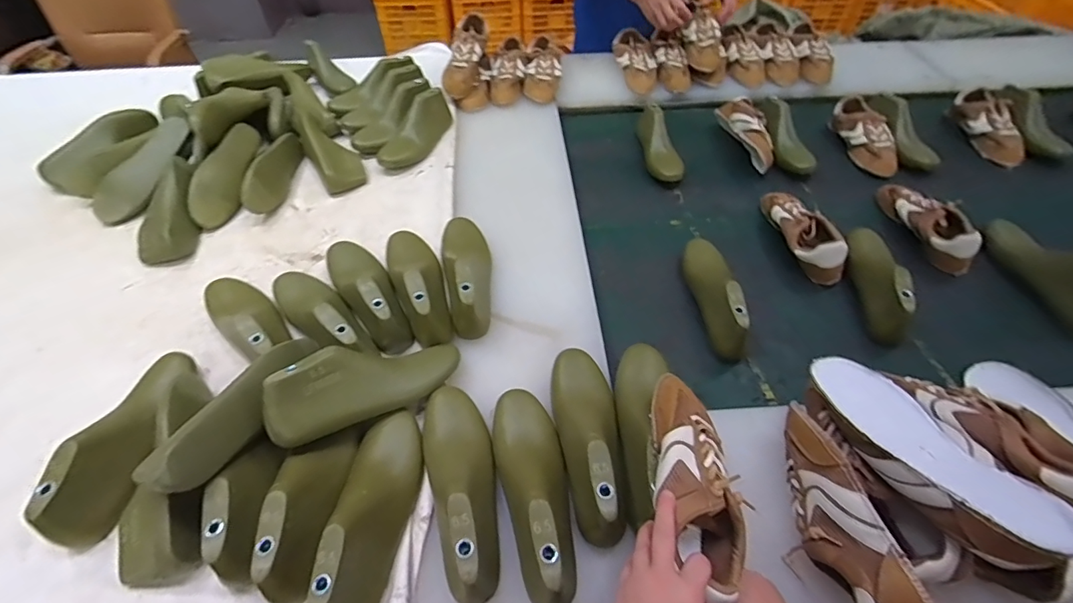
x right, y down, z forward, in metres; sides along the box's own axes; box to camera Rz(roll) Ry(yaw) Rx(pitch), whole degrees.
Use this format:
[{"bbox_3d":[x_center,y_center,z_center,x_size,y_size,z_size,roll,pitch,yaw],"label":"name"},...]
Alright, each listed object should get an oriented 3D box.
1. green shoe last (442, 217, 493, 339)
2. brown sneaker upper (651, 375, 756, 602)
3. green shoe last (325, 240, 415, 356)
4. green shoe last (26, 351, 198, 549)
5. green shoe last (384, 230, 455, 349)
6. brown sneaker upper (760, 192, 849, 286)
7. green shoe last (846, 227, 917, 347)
[{"bbox_3d":[-0.108,-0.060,0.735,0.078,0.082,0.239,-9,51,-6],"label":"green shoe last"},{"bbox_3d":[0.154,0.169,0.474,0.079,0.064,0.206,-6,57,-3],"label":"brown sneaker upper"},{"bbox_3d":[-0.256,-0.029,0.709,0.075,0.075,0.239,-29,55,-20],"label":"green shoe last"},{"bbox_3d":[-0.484,0.158,0.572,0.071,0.084,0.241,2,51,3],"label":"green shoe last"},{"bbox_3d":[-0.181,-0.040,0.714,0.072,0.086,0.236,-17,52,-12],"label":"green shoe last"},{"bbox_3d":[0.484,-0.137,0.871,0.086,0.072,0.234,-2,50,0],"label":"brown sneaker upper"},{"bbox_3d":[0.564,-0.053,0.798,0.066,0.090,0.253,14,52,13],"label":"green shoe last"}]

